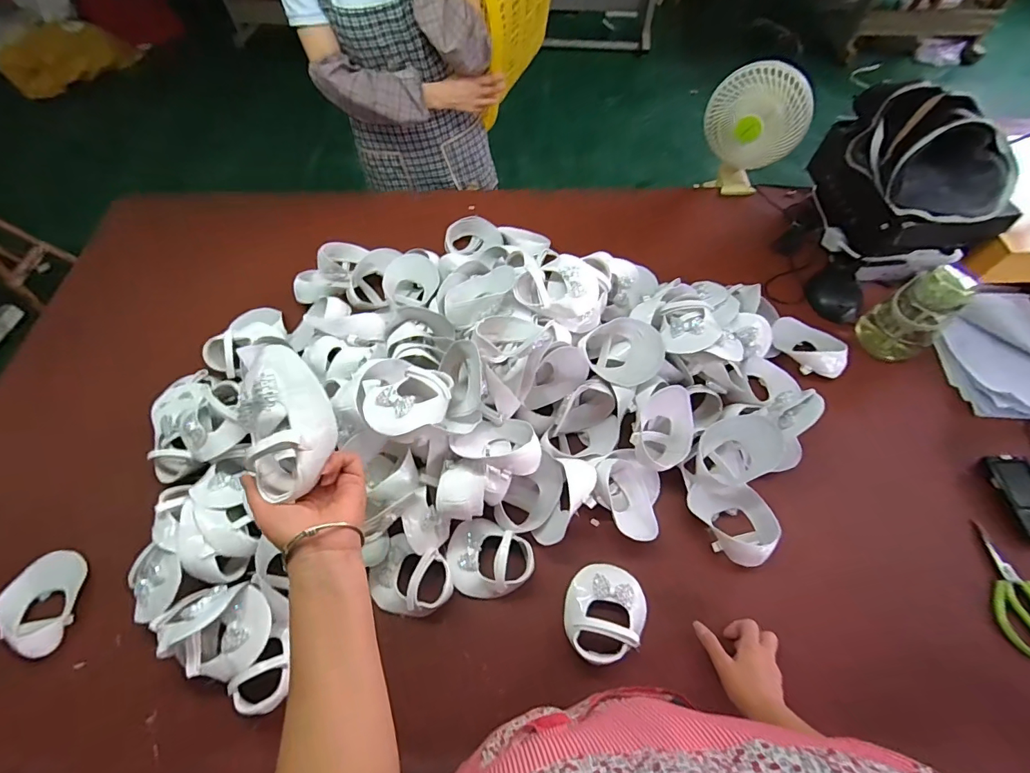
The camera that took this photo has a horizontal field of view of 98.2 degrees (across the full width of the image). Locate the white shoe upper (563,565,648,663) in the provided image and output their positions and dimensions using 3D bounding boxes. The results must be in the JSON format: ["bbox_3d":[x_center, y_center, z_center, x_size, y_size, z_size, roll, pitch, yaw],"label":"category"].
[{"bbox_3d":[0.135,0.340,0.676,0.118,0.056,0.133,16,62,11],"label":"white shoe upper"}]

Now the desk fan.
[{"bbox_3d":[0.541,-0.579,1.036,0.213,0.287,0.122,19,62,12],"label":"desk fan"}]

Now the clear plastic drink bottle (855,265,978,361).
[{"bbox_3d":[0.778,-0.141,0.871,0.119,0.188,0.114,-29,63,-14],"label":"clear plastic drink bottle"}]

